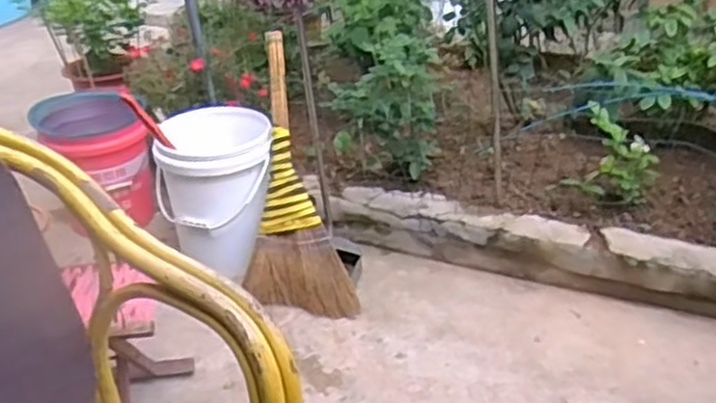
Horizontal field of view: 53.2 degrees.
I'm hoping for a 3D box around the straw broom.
[{"bbox_3d":[-0.198,-0.060,1.822,0.266,0.744,0.101,-10,-3,-12],"label":"straw broom"}]

